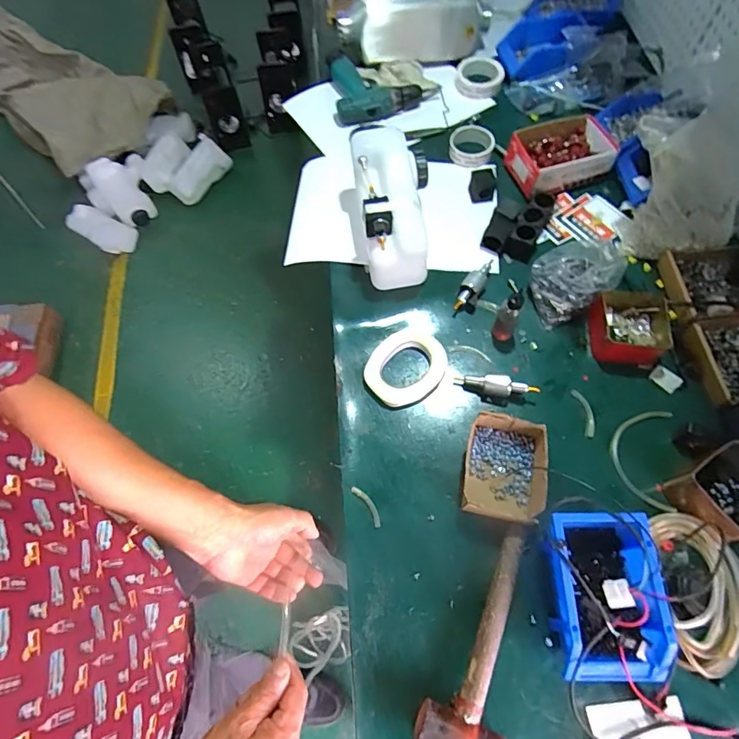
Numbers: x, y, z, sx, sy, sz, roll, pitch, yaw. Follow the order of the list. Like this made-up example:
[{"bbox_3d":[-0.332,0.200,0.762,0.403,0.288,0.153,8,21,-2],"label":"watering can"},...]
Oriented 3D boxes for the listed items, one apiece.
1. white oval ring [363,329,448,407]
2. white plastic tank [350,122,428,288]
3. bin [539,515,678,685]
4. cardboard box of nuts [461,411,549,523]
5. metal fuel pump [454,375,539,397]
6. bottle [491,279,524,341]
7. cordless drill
[{"bbox_3d":[0.060,-0.005,0.732,0.134,0.019,0.108,-40,70,-15],"label":"white oval ring"},{"bbox_3d":[0.044,-0.280,0.798,0.135,0.115,0.261,-7,72,-1],"label":"white plastic tank"},{"bbox_3d":[0.277,0.268,0.555,0.122,0.072,0.188,0,65,2],"label":"bin"},{"bbox_3d":[0.188,0.136,0.640,0.111,0.050,0.140,10,66,7],"label":"cardboard box of nuts"},{"bbox_3d":[0.191,0.025,0.701,0.122,0.024,0.026,7,65,19],"label":"metal fuel pump"},{"bbox_3d":[0.217,-0.087,0.718,0.032,0.104,0.037,25,68,13],"label":"bottle"},{"bbox_3d":[0.015,-0.621,1.014,0.190,0.057,0.173,-9,65,-2],"label":"cordless drill"}]

